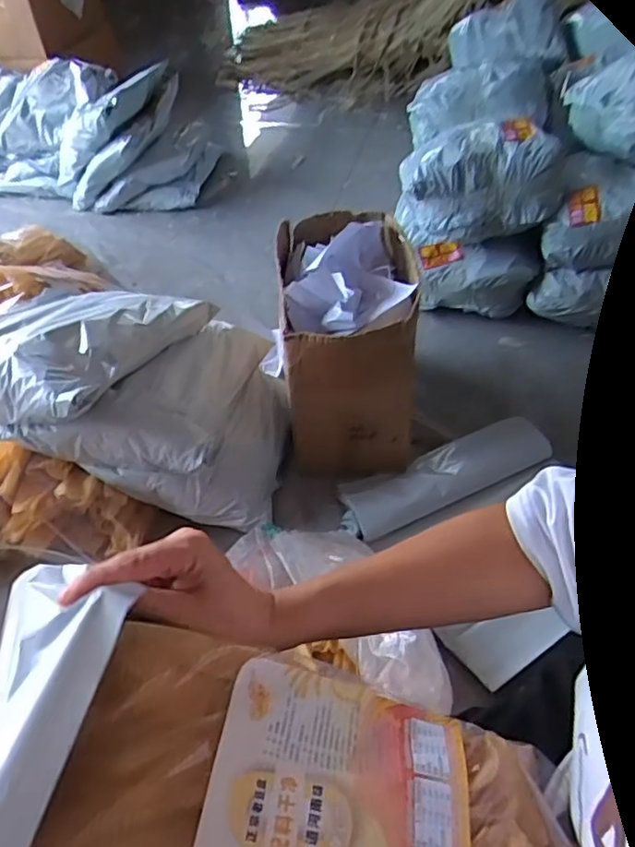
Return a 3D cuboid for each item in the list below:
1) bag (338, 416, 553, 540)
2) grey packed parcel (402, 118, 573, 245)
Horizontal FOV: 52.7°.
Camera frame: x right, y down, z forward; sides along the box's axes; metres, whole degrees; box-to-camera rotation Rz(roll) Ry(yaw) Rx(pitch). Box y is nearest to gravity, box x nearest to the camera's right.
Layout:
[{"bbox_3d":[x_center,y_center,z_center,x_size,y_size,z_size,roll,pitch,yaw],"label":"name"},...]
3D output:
[{"bbox_3d":[0.227,0.084,1.116,0.383,0.039,0.114,-21,48,-16],"label":"bag"},{"bbox_3d":[0.328,-0.482,1.266,0.300,0.184,0.157,6,46,9],"label":"grey packed parcel"}]

